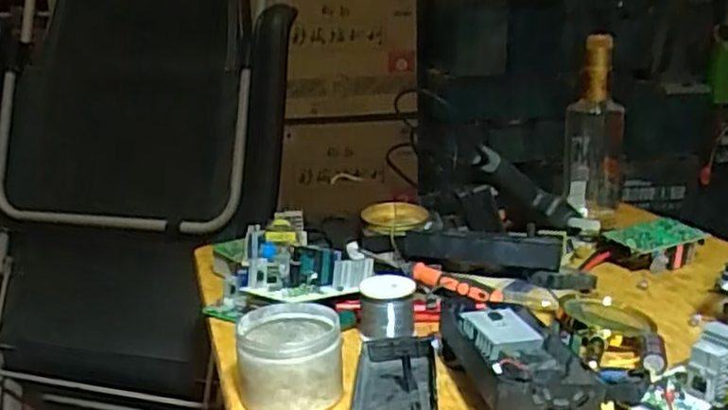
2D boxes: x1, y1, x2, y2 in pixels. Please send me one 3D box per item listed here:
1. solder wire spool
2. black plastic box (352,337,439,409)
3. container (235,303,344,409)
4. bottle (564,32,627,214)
[{"bbox_3d":[0.021,0.098,0.682,0.053,0.049,0.053,-1,14,6],"label":"solder wire spool"},{"bbox_3d":[0.026,0.141,0.579,0.065,0.027,0.133,-1,14,6],"label":"black plastic box"},{"bbox_3d":[-0.059,0.123,0.585,0.080,0.059,0.085,-3,14,-5],"label":"container"},{"bbox_3d":[0.294,-0.097,0.923,0.071,0.222,0.083,2,15,17],"label":"bottle"}]

